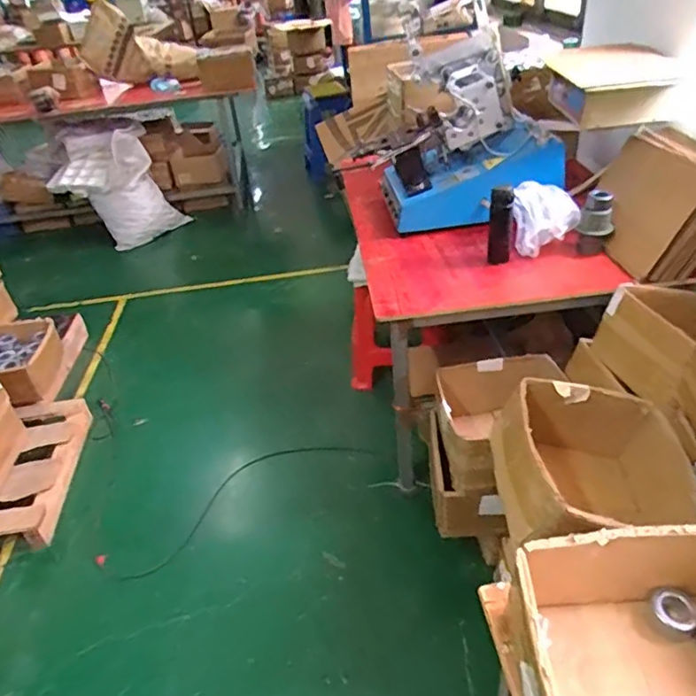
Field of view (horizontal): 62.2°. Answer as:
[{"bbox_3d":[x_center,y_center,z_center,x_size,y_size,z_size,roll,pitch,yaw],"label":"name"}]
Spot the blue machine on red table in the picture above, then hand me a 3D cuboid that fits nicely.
[{"bbox_3d":[0.355,-0.632,1.769,0.553,0.454,0.303,-6,37,1],"label":"blue machine on red table"}]

